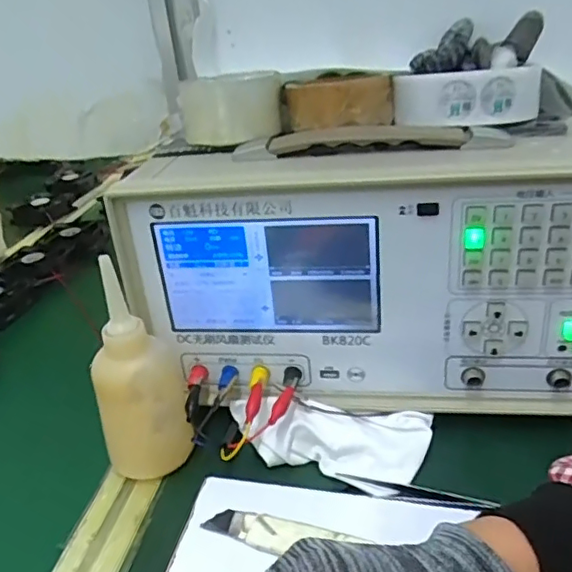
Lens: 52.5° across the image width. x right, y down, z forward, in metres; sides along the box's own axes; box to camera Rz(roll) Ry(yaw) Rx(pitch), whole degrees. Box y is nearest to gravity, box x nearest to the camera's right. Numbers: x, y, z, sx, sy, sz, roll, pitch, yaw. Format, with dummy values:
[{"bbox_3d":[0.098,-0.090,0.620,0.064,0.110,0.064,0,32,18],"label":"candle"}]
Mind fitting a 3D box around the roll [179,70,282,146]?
[{"bbox_3d":[-0.045,-0.149,0.474,0.082,0.043,0.084,-5,30,-1],"label":"roll"}]

